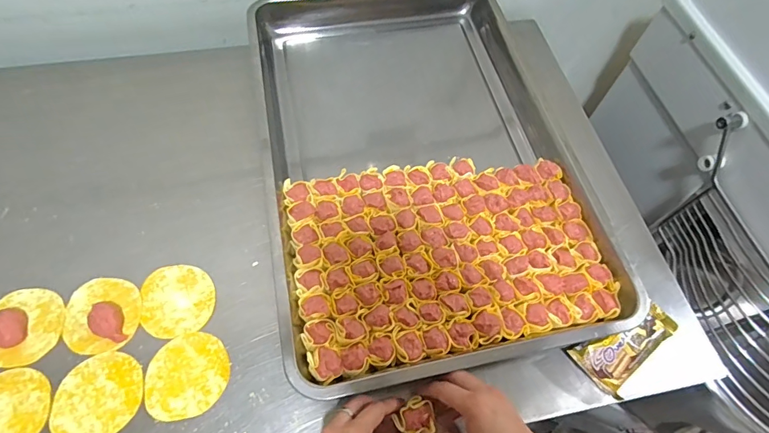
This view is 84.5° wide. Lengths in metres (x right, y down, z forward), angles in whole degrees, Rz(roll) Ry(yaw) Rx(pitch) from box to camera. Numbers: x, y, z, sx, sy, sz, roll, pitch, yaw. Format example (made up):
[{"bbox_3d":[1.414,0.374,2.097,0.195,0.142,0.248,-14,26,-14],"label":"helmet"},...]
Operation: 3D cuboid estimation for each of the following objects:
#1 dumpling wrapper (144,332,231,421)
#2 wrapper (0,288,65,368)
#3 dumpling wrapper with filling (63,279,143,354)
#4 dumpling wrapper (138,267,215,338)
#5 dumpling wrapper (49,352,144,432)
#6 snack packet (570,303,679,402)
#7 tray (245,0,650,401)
[{"bbox_3d":[-0.207,0.166,0.445,0.082,0.004,0.082,2,61,-3],"label":"dumpling wrapper"},{"bbox_3d":[-0.393,0.115,0.453,0.082,0.021,0.079,16,62,5],"label":"wrapper"},{"bbox_3d":[-0.311,0.103,0.459,0.078,0.025,0.082,2,61,-3],"label":"dumpling wrapper with filling"},{"bbox_3d":[-0.235,0.094,0.481,0.077,0.004,0.083,2,61,-3],"label":"dumpling wrapper"},{"bbox_3d":[-0.292,0.183,0.432,0.081,0.004,0.082,3,60,-5],"label":"dumpling wrapper"},{"bbox_3d":[0.272,0.142,0.462,0.125,0.016,0.057,-24,66,-16],"label":"snack packet"},{"bbox_3d":[0.033,-0.103,0.588,0.388,0.070,0.612,-10,63,-9],"label":"tray"}]

